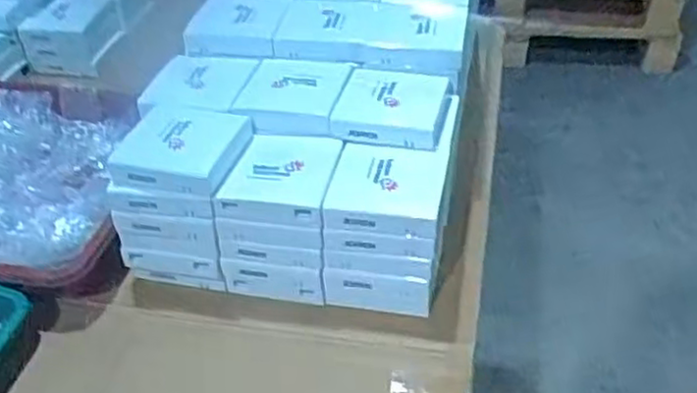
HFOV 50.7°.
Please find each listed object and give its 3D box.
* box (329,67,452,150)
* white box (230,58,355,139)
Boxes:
[{"bbox_3d":[0.036,-0.078,0.618,0.085,0.025,0.092,8,40,13],"label":"box"},{"bbox_3d":[-0.048,-0.085,0.630,0.085,0.028,0.078,5,39,9],"label":"white box"}]

